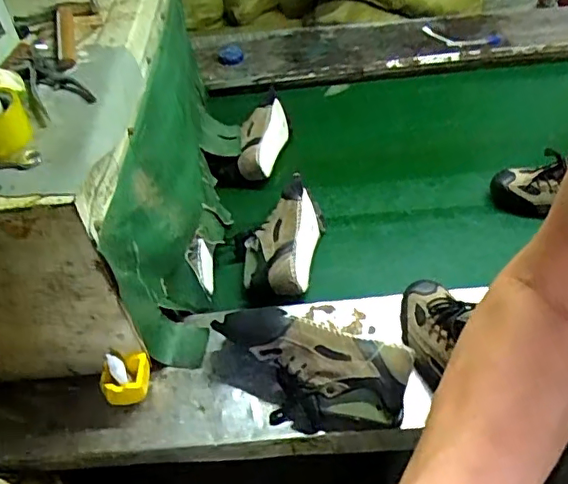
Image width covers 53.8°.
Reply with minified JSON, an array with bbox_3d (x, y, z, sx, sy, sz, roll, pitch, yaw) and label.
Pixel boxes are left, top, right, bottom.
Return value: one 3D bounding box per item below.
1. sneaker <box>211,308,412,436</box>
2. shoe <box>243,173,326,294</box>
[{"bbox_3d":[0.037,0.177,0.792,0.272,0.106,0.145,5,46,11],"label":"sneaker"},{"bbox_3d":[0.002,-0.017,1.046,0.123,0.084,0.285,5,46,12],"label":"shoe"}]

